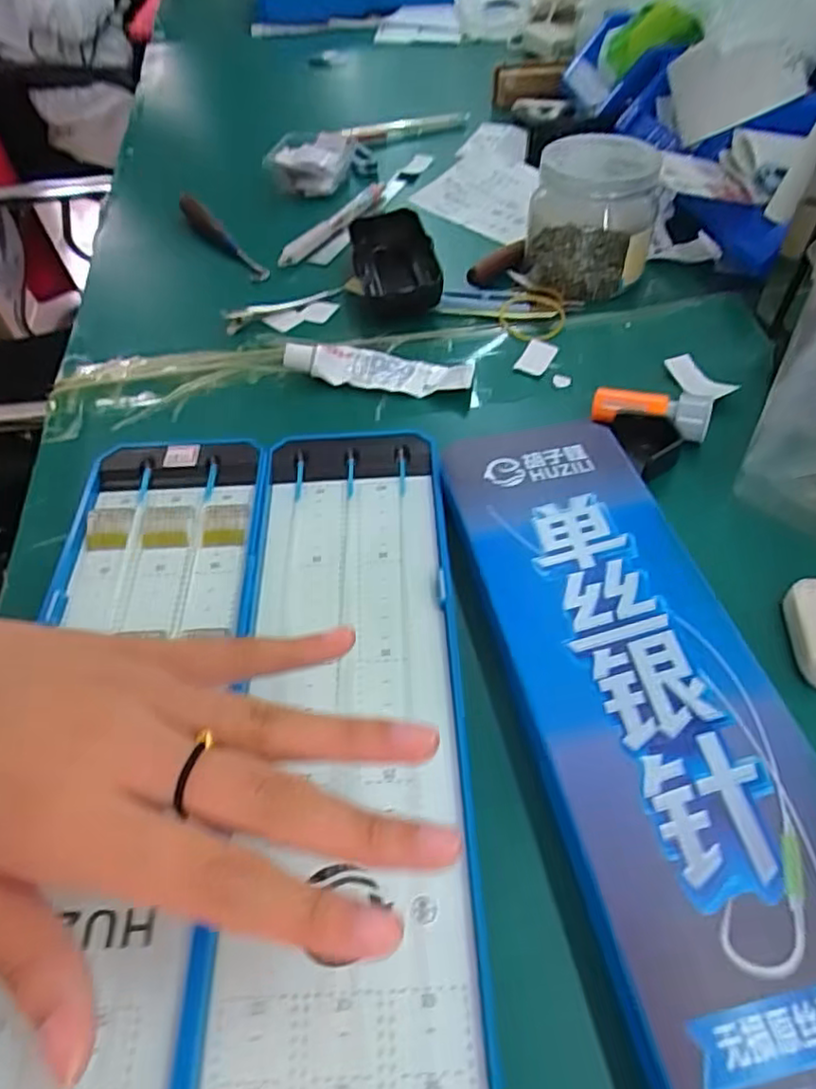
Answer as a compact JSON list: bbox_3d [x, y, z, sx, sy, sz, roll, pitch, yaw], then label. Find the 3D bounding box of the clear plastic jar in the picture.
[{"bbox_3d":[0.123,-0.222,0.446,0.081,0.072,0.094,9,51,9],"label":"clear plastic jar"}]

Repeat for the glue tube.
[{"bbox_3d":[-0.018,-0.106,0.393,0.111,0.016,0.028,5,50,6],"label":"glue tube"}]

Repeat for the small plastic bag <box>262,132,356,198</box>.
[{"bbox_3d":[-0.085,-0.338,0.578,0.066,0.022,0.081,8,52,10],"label":"small plastic bag"}]

